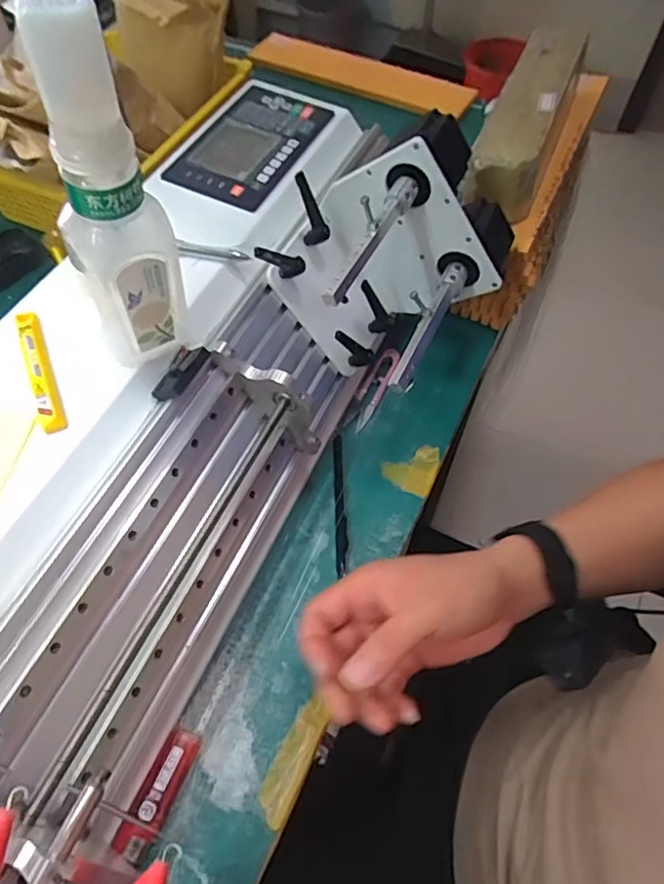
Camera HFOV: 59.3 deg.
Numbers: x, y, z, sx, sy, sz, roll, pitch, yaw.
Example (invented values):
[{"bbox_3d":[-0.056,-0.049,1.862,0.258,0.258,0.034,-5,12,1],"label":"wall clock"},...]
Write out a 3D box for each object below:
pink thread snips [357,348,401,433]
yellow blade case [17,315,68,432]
[{"bbox_3d":[0.040,-0.052,0.562,0.024,0.016,0.092,22,60,12],"label":"pink thread snips"},{"bbox_3d":[-0.198,-0.050,0.395,0.016,0.007,0.100,-14,63,-27],"label":"yellow blade case"}]

